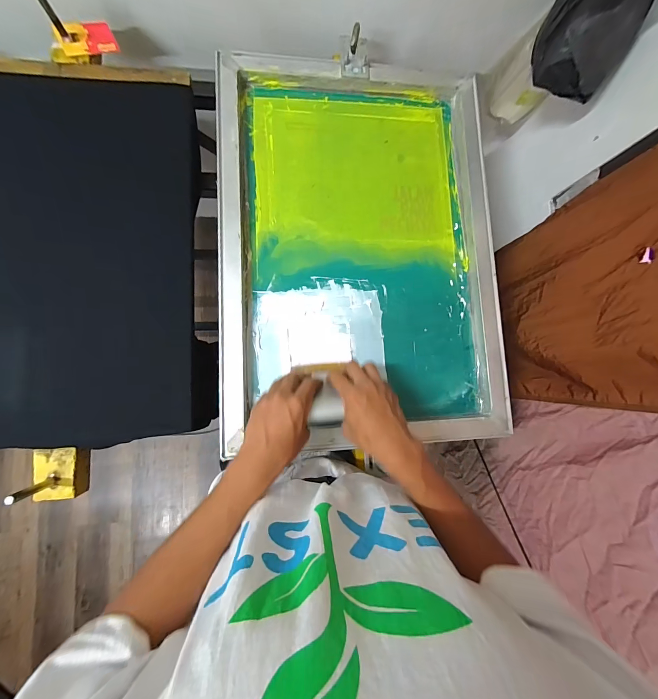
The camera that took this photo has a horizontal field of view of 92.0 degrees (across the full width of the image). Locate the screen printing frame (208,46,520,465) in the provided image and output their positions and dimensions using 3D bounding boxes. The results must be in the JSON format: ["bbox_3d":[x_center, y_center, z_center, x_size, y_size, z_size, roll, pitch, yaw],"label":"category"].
[{"bbox_3d":[0.060,-0.177,0.541,0.471,0.053,0.660,-2,84,-7],"label":"screen printing frame"}]

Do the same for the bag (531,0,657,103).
[{"bbox_3d":[0.448,-0.548,0.504,0.160,0.194,0.145,34,81,-6],"label":"bag"}]

